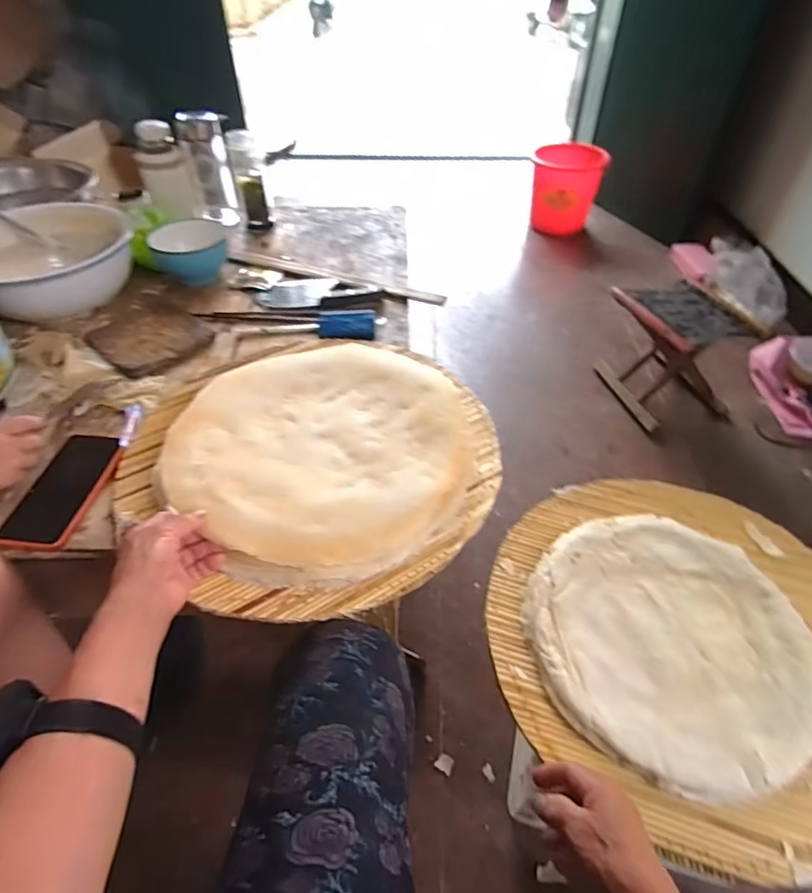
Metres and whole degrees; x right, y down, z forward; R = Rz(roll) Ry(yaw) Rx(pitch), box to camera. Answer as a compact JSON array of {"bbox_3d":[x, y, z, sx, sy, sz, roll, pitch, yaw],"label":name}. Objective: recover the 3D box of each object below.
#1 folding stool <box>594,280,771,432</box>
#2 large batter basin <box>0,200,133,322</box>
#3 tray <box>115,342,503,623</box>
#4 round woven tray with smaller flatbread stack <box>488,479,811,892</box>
[{"bbox_3d":[0.674,-0.248,1.364,0.249,0.245,0.284,-9,46,-9],"label":"folding stool"},{"bbox_3d":[-0.652,-0.352,0.981,0.310,0.103,0.292,30,53,26],"label":"large batter basin"},{"bbox_3d":[-0.109,0.003,0.639,0.439,0.061,0.400,0,46,0],"label":"tray"},{"bbox_3d":[0.361,0.241,0.695,0.481,0.042,0.480,0,46,0],"label":"round woven tray with smaller flatbread stack"}]

